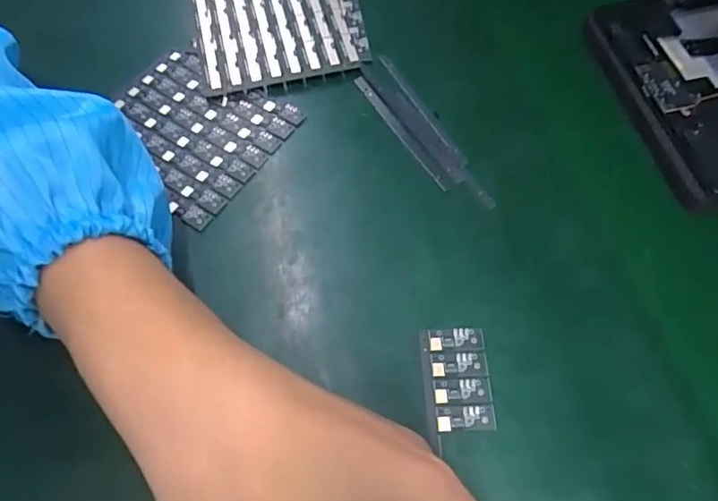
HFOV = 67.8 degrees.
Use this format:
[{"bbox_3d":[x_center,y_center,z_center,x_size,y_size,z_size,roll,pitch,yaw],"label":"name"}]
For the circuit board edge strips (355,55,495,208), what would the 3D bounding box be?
[{"bbox_3d":[0.036,-0.070,0.314,0.028,0.005,0.121,-28,67,-12],"label":"circuit board edge strips"}]

